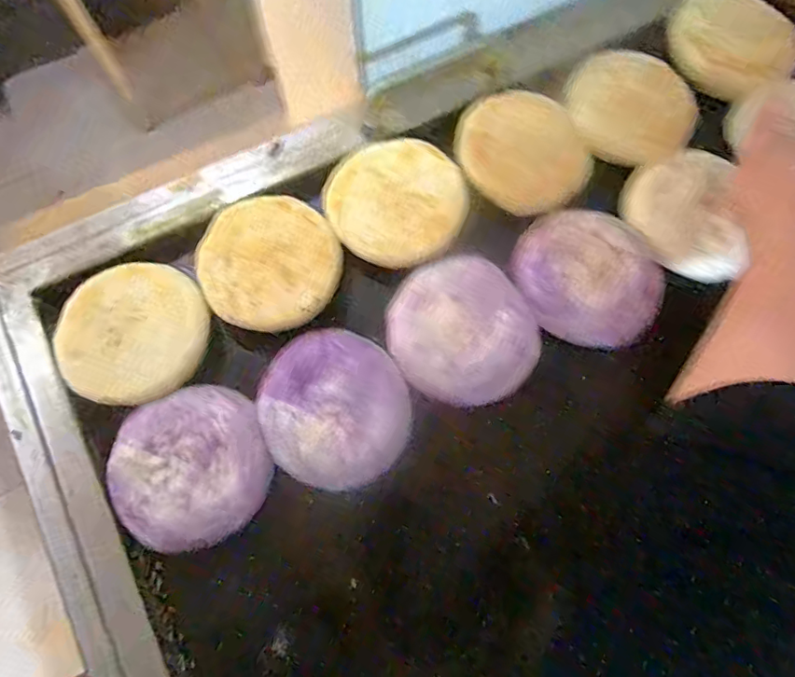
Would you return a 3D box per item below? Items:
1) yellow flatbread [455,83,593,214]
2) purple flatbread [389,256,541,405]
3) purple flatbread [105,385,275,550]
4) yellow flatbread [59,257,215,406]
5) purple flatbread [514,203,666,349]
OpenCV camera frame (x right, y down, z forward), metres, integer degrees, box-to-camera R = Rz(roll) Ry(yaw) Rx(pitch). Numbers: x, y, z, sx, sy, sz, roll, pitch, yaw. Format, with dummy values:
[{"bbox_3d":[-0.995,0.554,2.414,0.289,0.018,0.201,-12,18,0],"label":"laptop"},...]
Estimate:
[{"bbox_3d":[0.097,-0.150,0.415,0.097,0.011,0.109,-14,75,-6],"label":"yellow flatbread"},{"bbox_3d":[0.045,-0.007,0.384,0.100,0.010,0.110,0,74,-2],"label":"purple flatbread"},{"bbox_3d":[-0.138,0.086,0.357,0.098,0.020,0.101,0,74,-2],"label":"purple flatbread"},{"bbox_3d":[-0.187,-0.006,0.373,0.100,0.007,0.100,0,74,-2],"label":"yellow flatbread"},{"bbox_3d":[0.141,-0.046,0.396,0.108,0.006,0.102,0,74,-2],"label":"purple flatbread"}]

